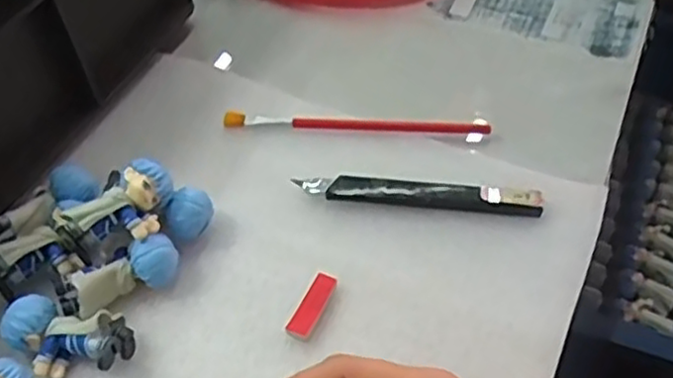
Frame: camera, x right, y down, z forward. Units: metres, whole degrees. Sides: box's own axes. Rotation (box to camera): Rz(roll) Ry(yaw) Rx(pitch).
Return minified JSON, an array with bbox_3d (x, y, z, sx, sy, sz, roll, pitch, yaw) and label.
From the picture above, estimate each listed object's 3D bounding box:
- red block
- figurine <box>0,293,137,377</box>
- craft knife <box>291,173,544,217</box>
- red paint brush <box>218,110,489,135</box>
[{"bbox_3d":[-0.012,0.060,0.366,0.013,0.006,0.038,20,54,18],"label":"red block"},{"bbox_3d":[-0.132,0.074,0.347,0.058,0.027,0.032,6,51,7],"label":"figurine"},{"bbox_3d":[0.048,0.001,0.406,0.137,0.011,0.016,4,51,6],"label":"craft knife"},{"bbox_3d":[0.013,-0.040,0.446,0.164,0.010,0.011,2,51,4],"label":"red paint brush"}]

